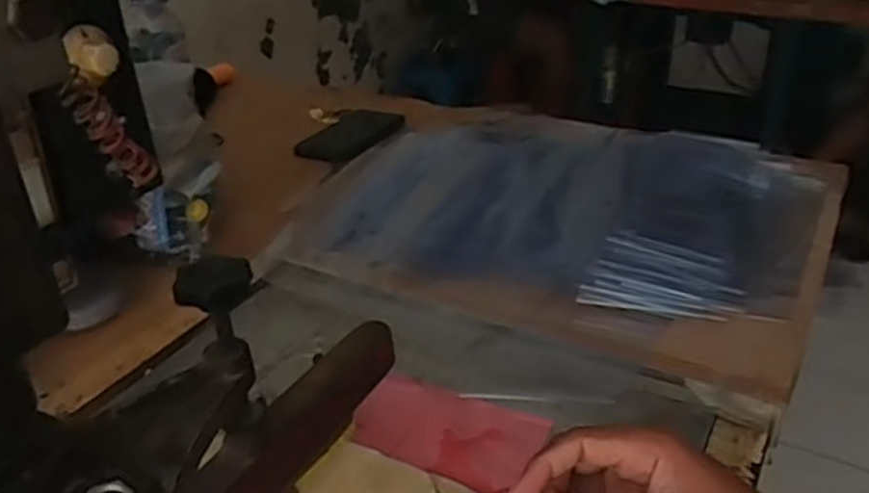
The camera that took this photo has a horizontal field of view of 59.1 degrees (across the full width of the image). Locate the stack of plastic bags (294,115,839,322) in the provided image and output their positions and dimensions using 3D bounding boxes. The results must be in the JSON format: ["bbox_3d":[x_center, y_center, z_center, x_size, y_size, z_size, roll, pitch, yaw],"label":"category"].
[{"bbox_3d":[0.142,-0.057,0.810,0.469,0.032,0.402,10,33,19],"label":"stack of plastic bags"}]

